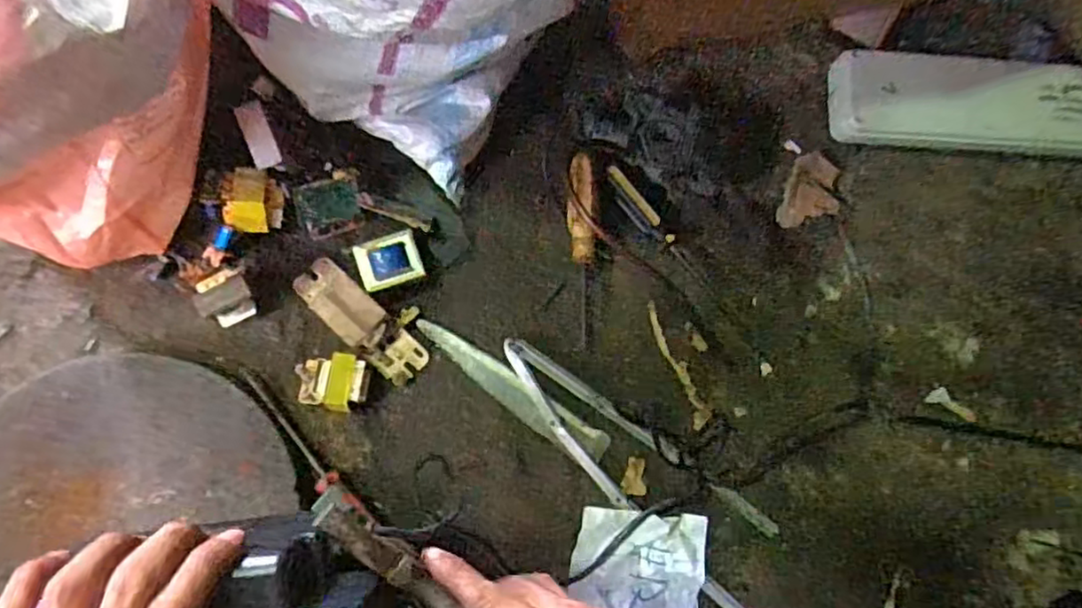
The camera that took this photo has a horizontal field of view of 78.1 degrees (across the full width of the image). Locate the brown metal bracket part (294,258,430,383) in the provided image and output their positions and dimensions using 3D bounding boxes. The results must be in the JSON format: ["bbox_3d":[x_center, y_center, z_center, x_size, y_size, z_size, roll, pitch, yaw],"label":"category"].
[{"bbox_3d":[-0.151,0.013,0.554,0.127,0.037,0.040,44,82,0],"label":"brown metal bracket part"}]

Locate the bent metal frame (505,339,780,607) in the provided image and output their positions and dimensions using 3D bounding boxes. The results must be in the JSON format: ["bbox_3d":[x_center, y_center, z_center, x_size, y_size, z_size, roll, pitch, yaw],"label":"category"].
[{"bbox_3d":[0.095,0.147,0.558,0.327,0.013,0.080,43,82,0],"label":"bent metal frame"}]

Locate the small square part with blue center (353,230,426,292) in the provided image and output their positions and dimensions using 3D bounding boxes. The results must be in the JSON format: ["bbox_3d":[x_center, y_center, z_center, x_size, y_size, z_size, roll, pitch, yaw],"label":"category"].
[{"bbox_3d":[-0.125,-0.034,0.549,0.051,0.015,0.040,-19,86,-7],"label":"small square part with blue center"}]

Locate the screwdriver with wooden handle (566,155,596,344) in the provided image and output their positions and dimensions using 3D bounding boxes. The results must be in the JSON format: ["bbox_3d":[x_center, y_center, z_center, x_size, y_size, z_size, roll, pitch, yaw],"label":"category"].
[{"bbox_3d":[0.035,-0.046,0.568,0.023,0.024,0.157,-2,84,-6],"label":"screwdriver with wooden handle"}]

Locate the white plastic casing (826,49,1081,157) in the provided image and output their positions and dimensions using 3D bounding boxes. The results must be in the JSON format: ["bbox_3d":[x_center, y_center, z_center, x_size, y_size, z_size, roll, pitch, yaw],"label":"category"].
[{"bbox_3d":[0.392,-0.178,0.603,0.264,0.048,0.072,1,84,-6],"label":"white plastic casing"}]

